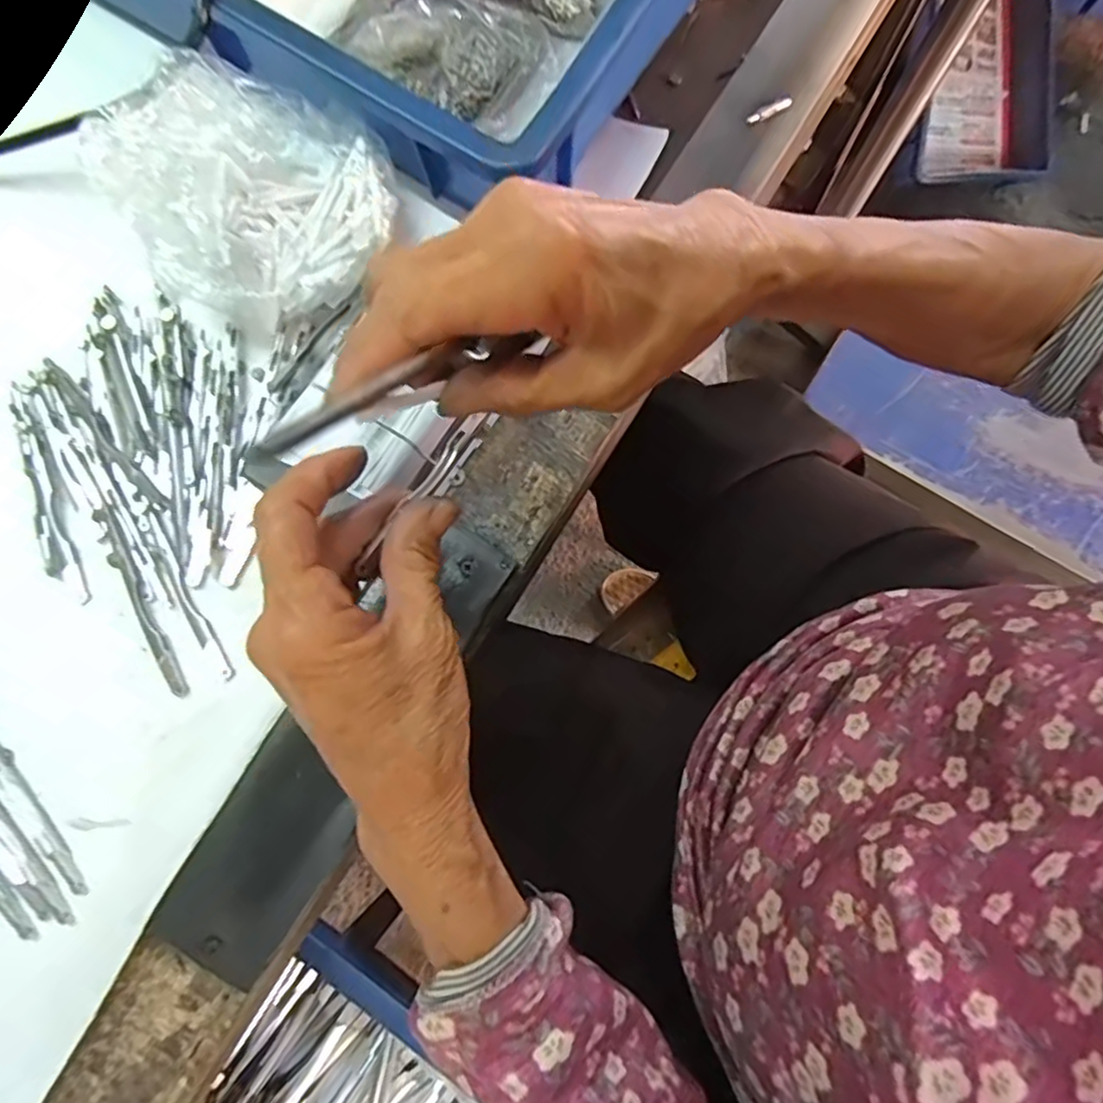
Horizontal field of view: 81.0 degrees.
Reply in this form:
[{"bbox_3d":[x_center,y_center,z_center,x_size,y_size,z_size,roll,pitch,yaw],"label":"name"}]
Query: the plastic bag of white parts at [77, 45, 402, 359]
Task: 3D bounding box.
[{"bbox_3d":[-0.149,-0.184,0.328,0.130,0.056,0.122,-36,78,-9],"label":"plastic bag of white parts"}]

